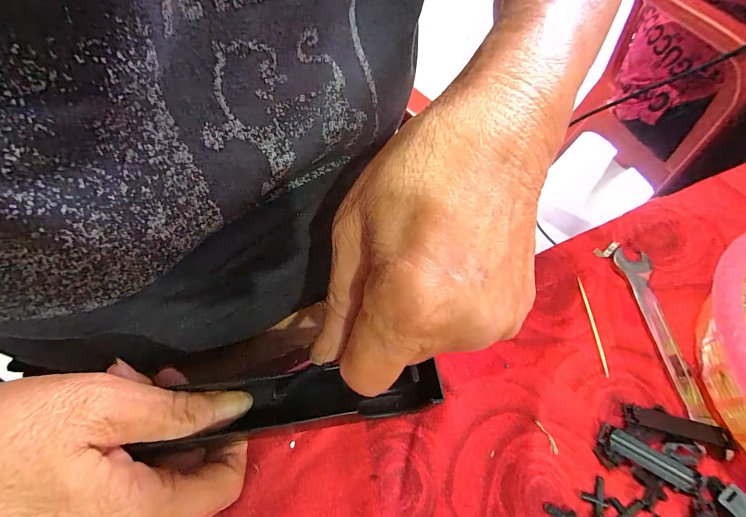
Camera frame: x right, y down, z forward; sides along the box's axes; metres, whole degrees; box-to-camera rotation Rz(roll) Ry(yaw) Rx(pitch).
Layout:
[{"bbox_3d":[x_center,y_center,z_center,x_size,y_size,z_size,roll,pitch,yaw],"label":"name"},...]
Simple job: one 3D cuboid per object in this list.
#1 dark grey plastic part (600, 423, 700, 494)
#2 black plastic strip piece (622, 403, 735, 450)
[{"bbox_3d":[0.134,0.097,0.168,0.042,0.004,0.011,27,64,18],"label":"dark grey plastic part"},{"bbox_3d":[0.154,0.084,0.175,0.046,0.004,0.011,13,60,11],"label":"black plastic strip piece"}]

